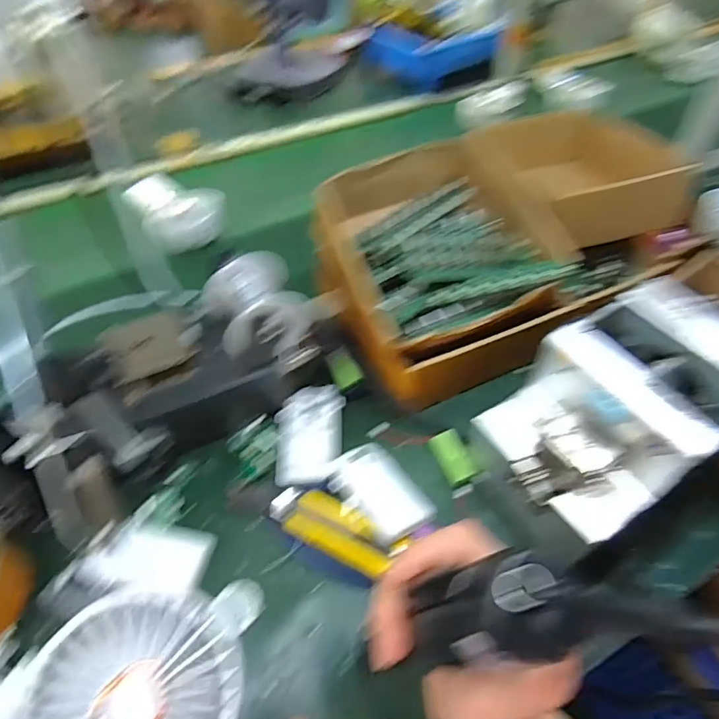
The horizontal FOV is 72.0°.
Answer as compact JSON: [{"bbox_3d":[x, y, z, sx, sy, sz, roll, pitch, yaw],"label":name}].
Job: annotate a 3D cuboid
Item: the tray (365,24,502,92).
[{"bbox_3d":[0.148,-0.656,1.040,0.216,0.081,0.199,-24,53,-20],"label":"tray"}]

